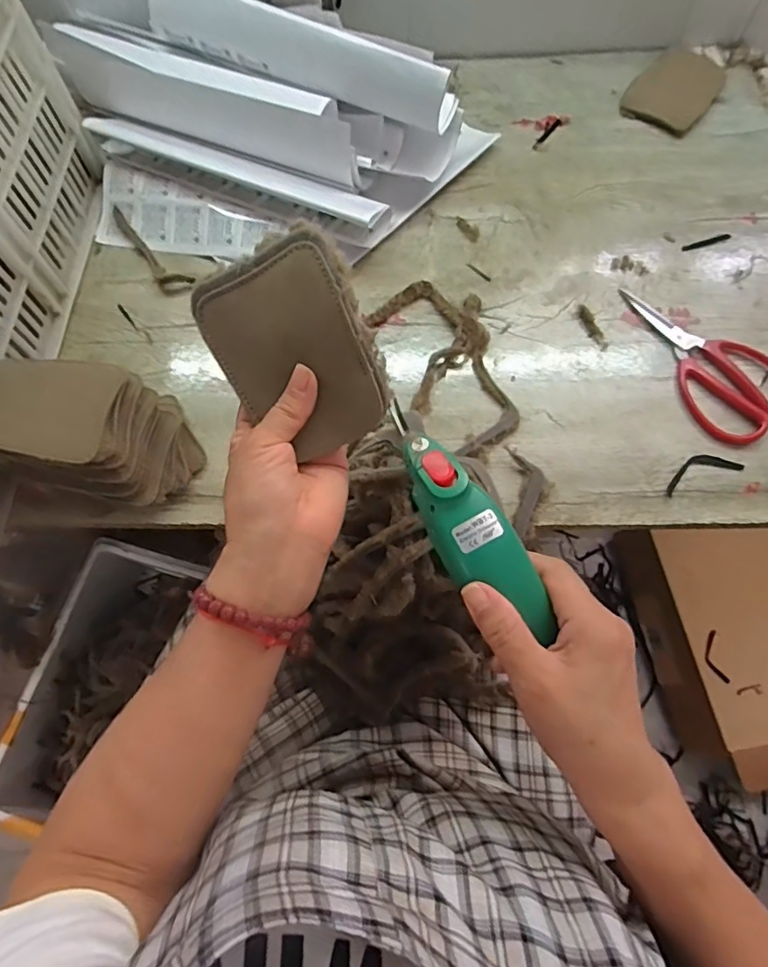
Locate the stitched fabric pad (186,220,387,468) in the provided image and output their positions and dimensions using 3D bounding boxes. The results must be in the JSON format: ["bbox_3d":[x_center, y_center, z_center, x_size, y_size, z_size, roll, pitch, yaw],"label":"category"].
[{"bbox_3d":[-0.052,-0.078,0.328,0.092,0.011,0.122,-26,97,16],"label":"stitched fabric pad"}]

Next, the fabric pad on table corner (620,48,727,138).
[{"bbox_3d":[0.337,-0.456,0.637,0.085,0.018,0.110,38,76,14],"label":"fabric pad on table corner"}]

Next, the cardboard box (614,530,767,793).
[{"bbox_3d":[0.565,0.244,0.842,0.255,0.125,0.413,-13,70,-2],"label":"cardboard box"}]

